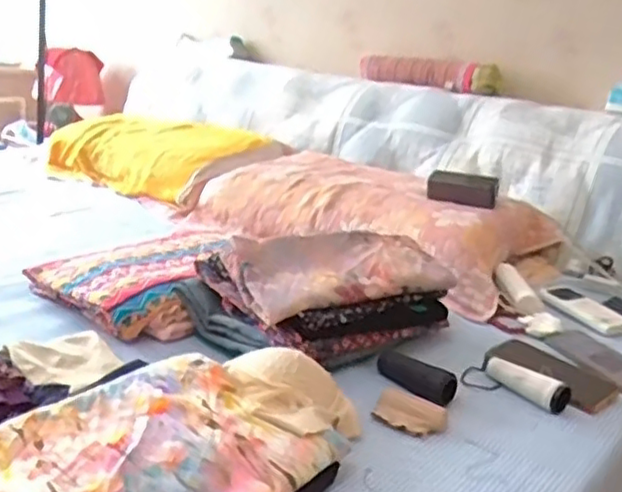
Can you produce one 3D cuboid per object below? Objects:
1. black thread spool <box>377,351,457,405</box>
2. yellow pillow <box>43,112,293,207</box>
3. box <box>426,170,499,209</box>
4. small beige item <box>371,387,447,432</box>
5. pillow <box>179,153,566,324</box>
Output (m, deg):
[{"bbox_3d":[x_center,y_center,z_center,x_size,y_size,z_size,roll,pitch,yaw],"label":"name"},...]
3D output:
[{"bbox_3d":[0.129,0.160,0.830,0.107,0.036,0.033,19,22,36],"label":"black thread spool"},{"bbox_3d":[-0.385,-0.230,1.669,0.570,0.167,0.356,18,21,34],"label":"yellow pillow"},{"bbox_3d":[0.288,-0.107,1.263,0.130,0.064,0.027,12,19,19],"label":"box"},{"bbox_3d":[0.115,0.189,0.754,0.075,0.022,0.054,15,20,28],"label":"small beige item"},{"bbox_3d":[0.104,-0.067,1.332,0.661,0.132,0.337,17,21,32],"label":"pillow"}]

